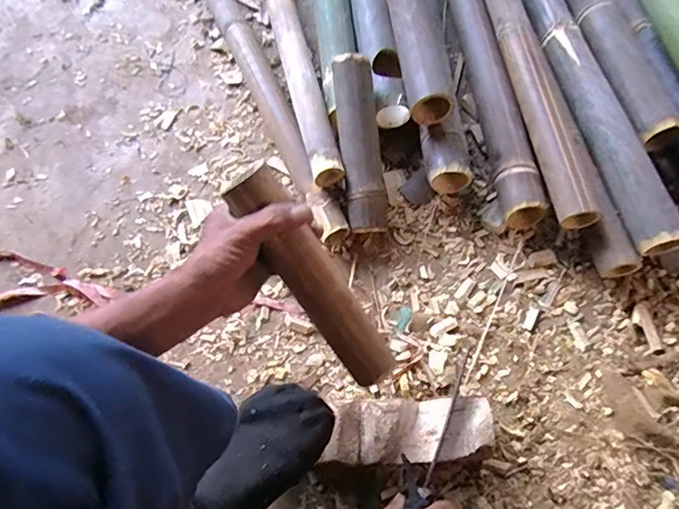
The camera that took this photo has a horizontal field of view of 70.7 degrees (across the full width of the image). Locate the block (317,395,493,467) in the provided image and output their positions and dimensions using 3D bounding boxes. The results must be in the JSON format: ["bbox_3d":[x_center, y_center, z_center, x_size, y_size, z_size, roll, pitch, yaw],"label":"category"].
[{"bbox_3d":[0.082,0.215,0.584,0.193,0.058,0.072,-3,67,1],"label":"block"}]

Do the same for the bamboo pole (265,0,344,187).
[{"bbox_3d":[-0.087,-0.383,0.834,0.056,0.076,0.634,-13,67,-3],"label":"bamboo pole"}]

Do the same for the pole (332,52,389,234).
[{"bbox_3d":[0.030,-0.159,0.693,0.058,0.057,0.252,-8,93,-1],"label":"pole"}]

